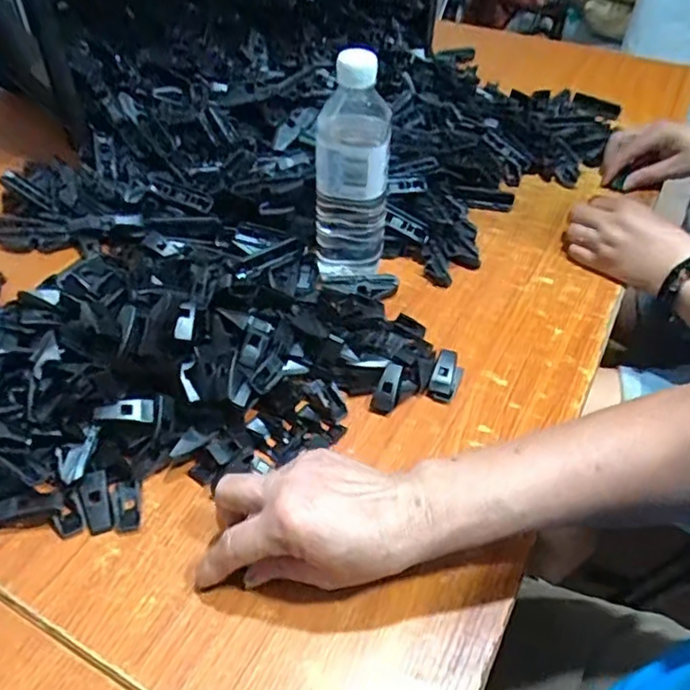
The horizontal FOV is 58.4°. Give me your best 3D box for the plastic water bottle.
[{"bbox_3d":[0.007,-0.151,0.555,0.065,0.199,0.061,2,44,-1],"label":"plastic water bottle"}]

